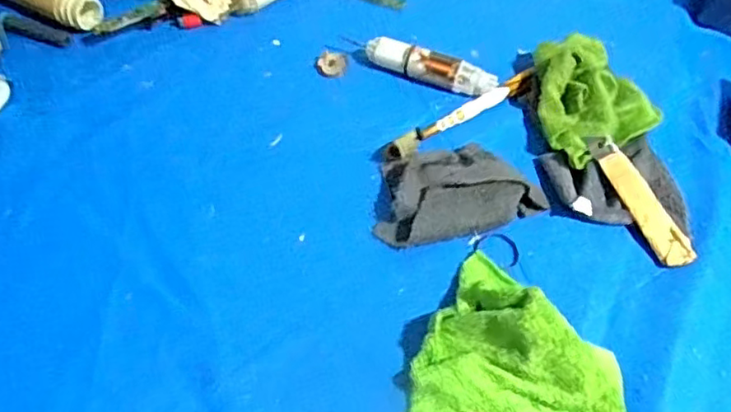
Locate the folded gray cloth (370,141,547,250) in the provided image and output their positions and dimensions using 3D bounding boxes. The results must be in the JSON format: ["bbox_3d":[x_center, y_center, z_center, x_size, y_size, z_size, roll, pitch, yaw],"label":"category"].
[{"bbox_3d":[0.063,-0.013,0.433,0.113,0.028,0.072,-10,54,-10],"label":"folded gray cloth"}]

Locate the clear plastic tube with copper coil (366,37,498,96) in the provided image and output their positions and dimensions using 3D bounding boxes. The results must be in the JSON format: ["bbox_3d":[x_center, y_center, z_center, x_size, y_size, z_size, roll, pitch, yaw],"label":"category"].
[{"bbox_3d":[0.054,-0.114,0.513,0.108,0.020,0.022,16,54,9],"label":"clear plastic tube with copper coil"}]

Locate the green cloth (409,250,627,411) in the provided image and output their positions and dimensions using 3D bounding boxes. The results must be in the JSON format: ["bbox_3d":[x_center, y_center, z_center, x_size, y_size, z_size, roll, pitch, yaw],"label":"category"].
[{"bbox_3d":[0.088,0.071,0.358,0.114,0.046,0.109,5,53,1],"label":"green cloth"}]

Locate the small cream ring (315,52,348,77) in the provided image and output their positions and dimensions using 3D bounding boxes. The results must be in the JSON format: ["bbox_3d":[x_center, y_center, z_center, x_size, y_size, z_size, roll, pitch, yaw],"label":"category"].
[{"bbox_3d":[-0.028,-0.120,0.523,0.027,0.004,0.027,2,53,-2],"label":"small cream ring"}]

